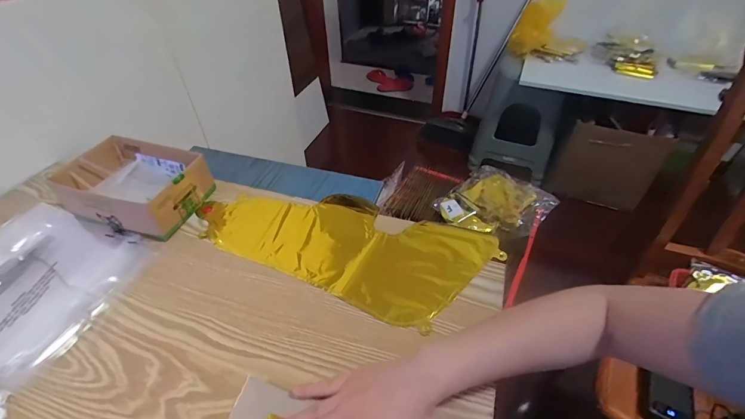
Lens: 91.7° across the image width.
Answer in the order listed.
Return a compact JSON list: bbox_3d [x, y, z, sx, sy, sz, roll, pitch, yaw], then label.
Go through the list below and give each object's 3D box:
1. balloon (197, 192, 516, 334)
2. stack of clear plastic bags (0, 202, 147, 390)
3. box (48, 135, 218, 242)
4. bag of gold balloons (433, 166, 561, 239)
[{"bbox_3d":[-0.050,0.035,0.519,0.416,0.014,0.185,15,46,17],"label":"balloon"},{"bbox_3d":[-0.446,0.091,0.465,0.255,0.009,0.213,11,44,13],"label":"stack of clear plastic bags"},{"bbox_3d":[-0.356,-0.035,0.548,0.184,0.072,0.123,12,45,14],"label":"box"},{"bbox_3d":[0.291,-0.015,0.861,0.215,0.038,0.200,33,54,31],"label":"bag of gold balloons"}]

